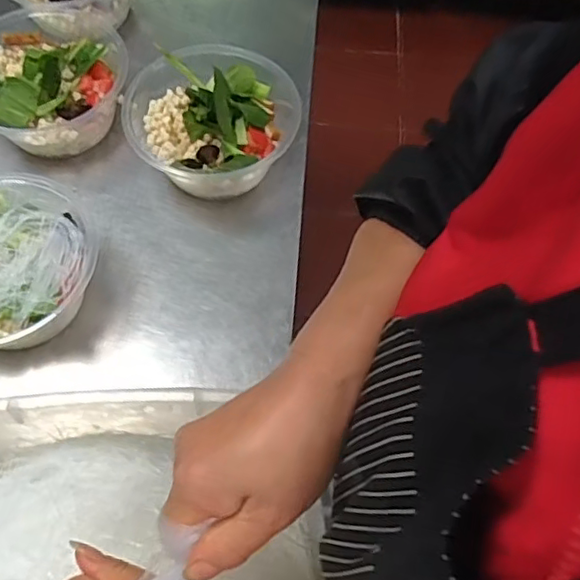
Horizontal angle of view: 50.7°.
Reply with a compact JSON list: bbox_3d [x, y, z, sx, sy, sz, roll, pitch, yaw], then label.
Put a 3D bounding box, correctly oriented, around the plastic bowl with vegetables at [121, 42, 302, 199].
[{"bbox_3d":[-0.075,-0.162,0.623,0.167,0.081,0.158,1,62,-2],"label":"plastic bowl with vegetables"}]

